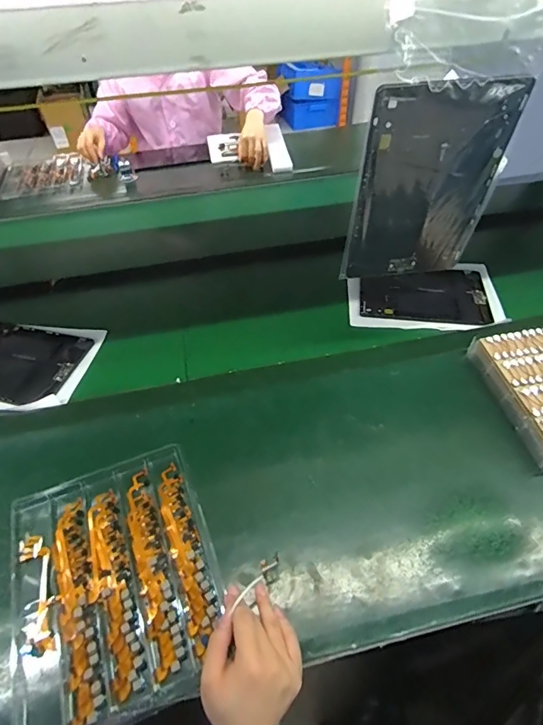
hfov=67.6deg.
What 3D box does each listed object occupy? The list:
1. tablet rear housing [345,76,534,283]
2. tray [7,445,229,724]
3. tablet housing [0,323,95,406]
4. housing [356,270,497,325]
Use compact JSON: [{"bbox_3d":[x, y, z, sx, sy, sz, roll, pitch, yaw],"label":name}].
[{"bbox_3d":[0.178,-0.194,0.478,0.156,0.232,0.011,-4,55,-4],"label":"tablet rear housing"},{"bbox_3d":[-0.180,0.248,0.471,0.226,0.033,0.263,-17,49,-14],"label":"tray"},{"bbox_3d":[-0.445,-0.003,0.690,0.239,0.013,0.149,9,52,13],"label":"tablet housing"},{"bbox_3d":[0.287,-0.133,0.770,0.229,0.005,0.159,6,47,6],"label":"housing"}]

